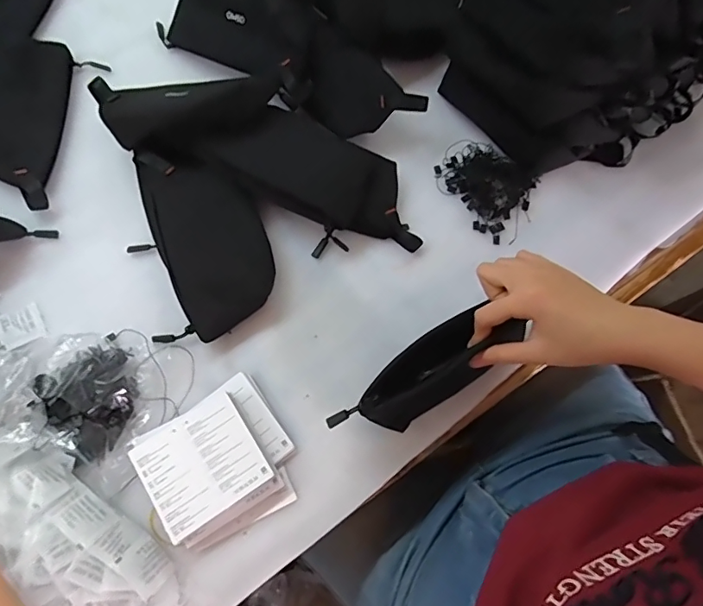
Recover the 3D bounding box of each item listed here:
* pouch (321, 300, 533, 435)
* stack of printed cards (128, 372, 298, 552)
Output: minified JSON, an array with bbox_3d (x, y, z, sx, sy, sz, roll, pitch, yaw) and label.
[{"bbox_3d":[0.067,0.063,0.429,0.175,0.060,0.054,-35,76,0],"label":"pouch"},{"bbox_3d":[-0.120,0.148,0.448,0.123,0.034,0.120,-33,76,-8],"label":"stack of printed cards"}]

